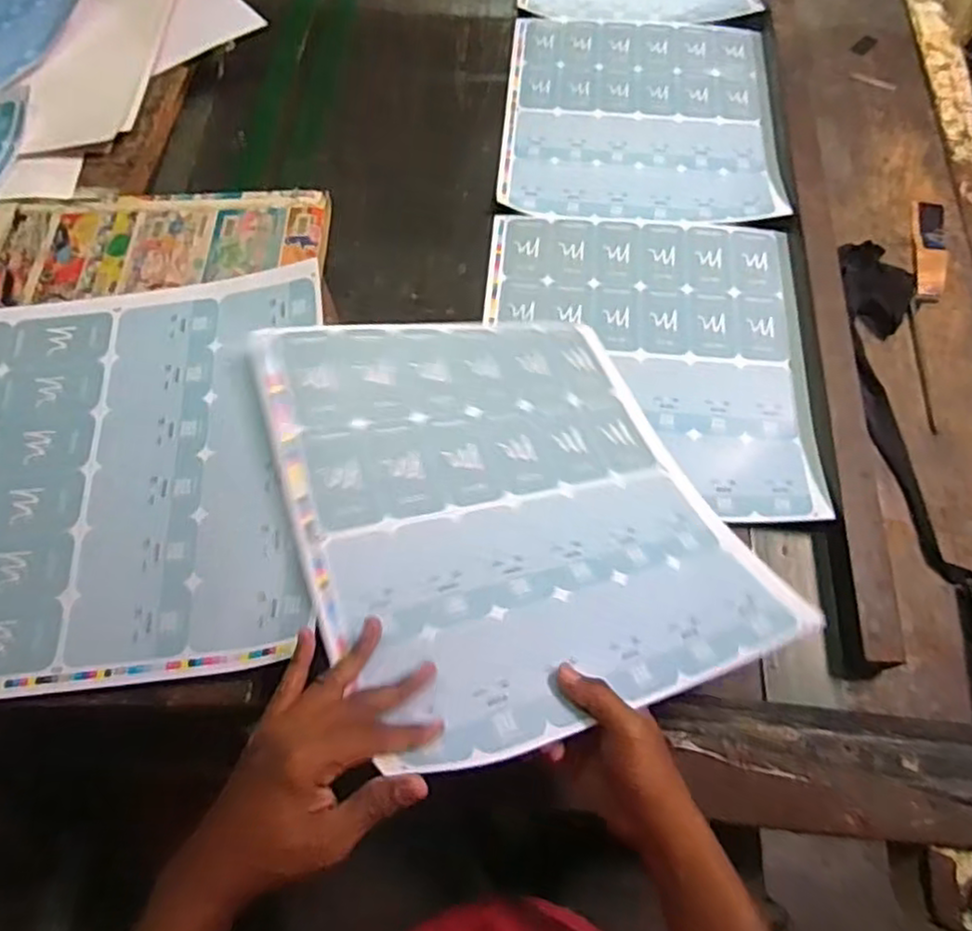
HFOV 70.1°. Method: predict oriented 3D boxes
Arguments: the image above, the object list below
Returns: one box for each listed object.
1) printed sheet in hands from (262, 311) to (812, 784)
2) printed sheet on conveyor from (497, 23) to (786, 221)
[{"bbox_3d":[0.027,0.021,0.583,0.355,0.039,0.384,-11,57,-23],"label":"printed sheet in hands"},{"bbox_3d":[0.205,-0.478,0.935,0.349,0.014,0.381,4,66,3],"label":"printed sheet on conveyor"}]

